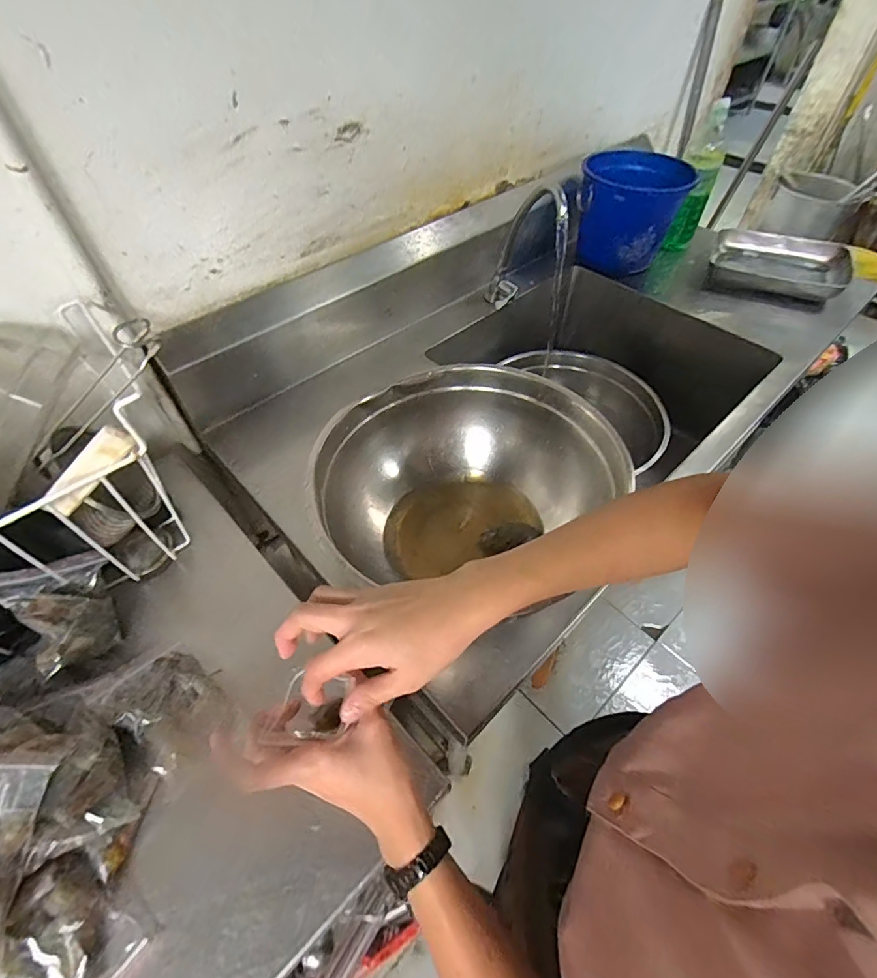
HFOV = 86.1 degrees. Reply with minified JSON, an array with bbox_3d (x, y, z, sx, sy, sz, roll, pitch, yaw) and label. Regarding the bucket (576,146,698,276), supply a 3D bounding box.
[{"bbox_3d":[0.393,-0.576,0.998,0.183,0.190,0.183,4,52,4],"label":"bucket"}]

